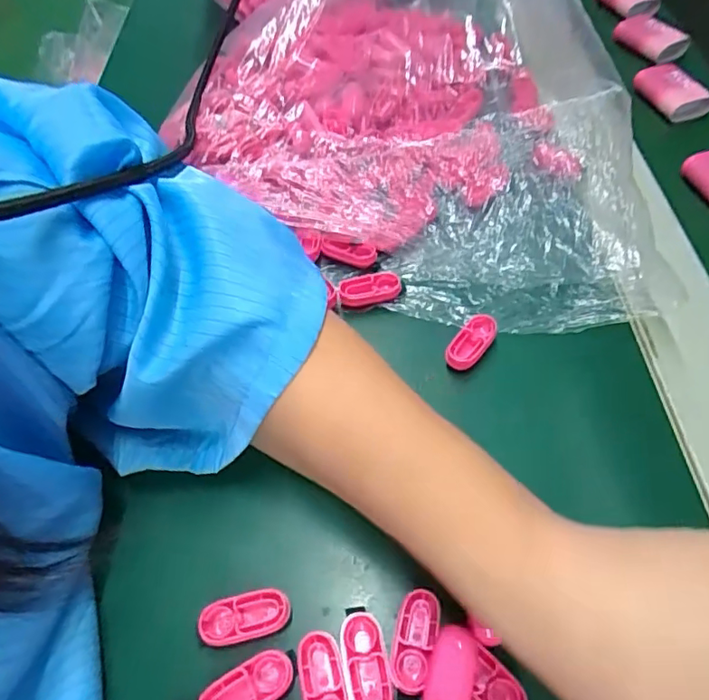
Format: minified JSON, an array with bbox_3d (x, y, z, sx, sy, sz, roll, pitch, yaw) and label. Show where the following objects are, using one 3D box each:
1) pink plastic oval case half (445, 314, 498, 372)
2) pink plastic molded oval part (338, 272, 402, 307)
[{"bbox_3d":[0.059,-0.003,0.268,0.015,0.008,0.034,30,62,21],"label":"pink plastic oval case half"},{"bbox_3d":[0.008,-0.033,0.289,0.033,0.004,0.017,-10,82,-5],"label":"pink plastic molded oval part"}]

